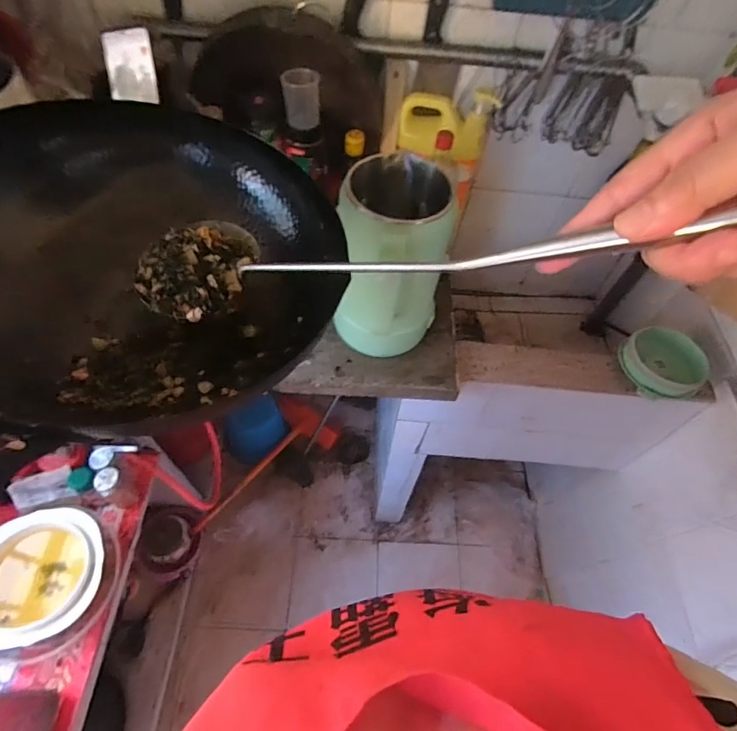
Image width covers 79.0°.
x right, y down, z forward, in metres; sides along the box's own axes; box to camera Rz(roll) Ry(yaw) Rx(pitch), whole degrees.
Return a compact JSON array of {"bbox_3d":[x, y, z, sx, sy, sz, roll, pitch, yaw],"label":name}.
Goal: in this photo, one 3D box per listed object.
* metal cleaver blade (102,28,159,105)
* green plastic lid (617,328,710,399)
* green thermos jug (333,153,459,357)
[{"bbox_3d":[-0.358,-0.446,0.672,0.070,0.009,0.101,-4,101,0],"label":"metal cleaver blade"},{"bbox_3d":[0.476,-0.002,0.728,0.114,0.050,0.122,2,57,-2],"label":"green plastic lid"},{"bbox_3d":[0.031,-0.137,0.627,0.124,0.255,0.155,38,63,19],"label":"green thermos jug"}]

